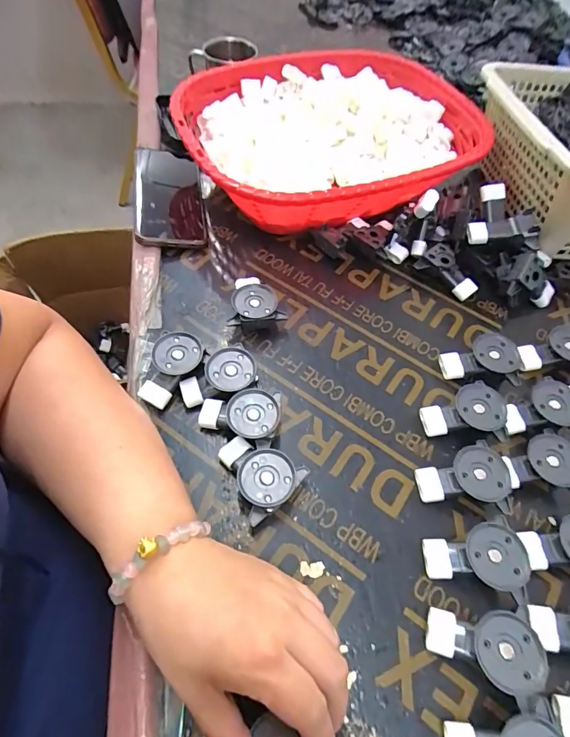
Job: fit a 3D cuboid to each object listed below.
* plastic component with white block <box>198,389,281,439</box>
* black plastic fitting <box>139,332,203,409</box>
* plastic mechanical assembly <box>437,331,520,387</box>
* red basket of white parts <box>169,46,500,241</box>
[{"bbox_3d":[-0.037,0.043,0.347,0.068,0.029,0.042,-3,58,-7],"label":"plastic component with white block"},{"bbox_3d":[-0.103,0.000,0.366,0.041,0.027,0.063,33,61,16],"label":"black plastic fitting"},{"bbox_3d":[0.187,-0.009,0.398,0.067,0.034,0.041,11,57,2],"label":"plastic mechanical assembly"},{"bbox_3d":[0.055,-0.274,0.519,0.357,0.099,0.276,-24,62,-18],"label":"red basket of white parts"}]

